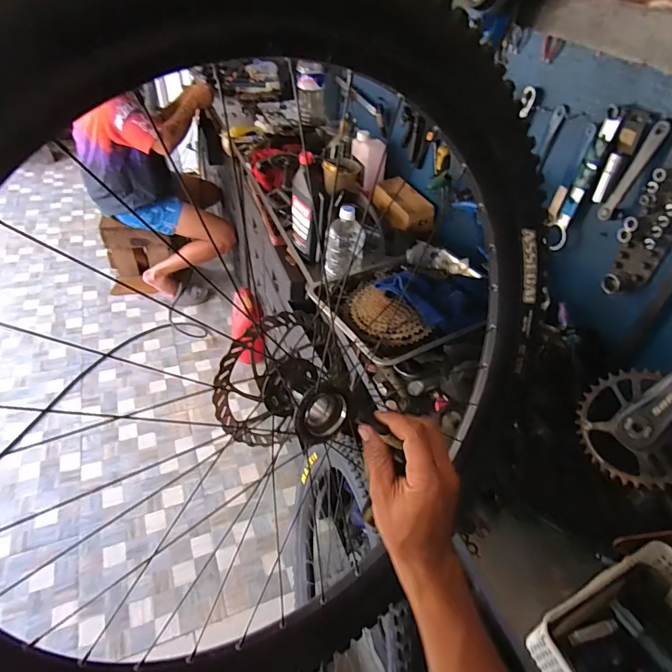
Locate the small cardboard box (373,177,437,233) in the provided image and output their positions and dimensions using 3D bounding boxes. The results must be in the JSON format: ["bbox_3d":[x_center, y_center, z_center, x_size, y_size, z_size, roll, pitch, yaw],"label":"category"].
[{"bbox_3d":[0.193,-0.392,1.317,0.098,0.076,0.225,-16,48,-20],"label":"small cardboard box"}]

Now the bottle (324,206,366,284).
[{"bbox_3d":[0.019,-0.203,1.012,0.092,0.168,0.082,5,44,0],"label":"bottle"}]

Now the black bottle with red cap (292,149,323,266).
[{"bbox_3d":[-0.074,-0.314,1.115,0.060,0.237,0.110,-9,46,-15],"label":"black bottle with red cap"}]

